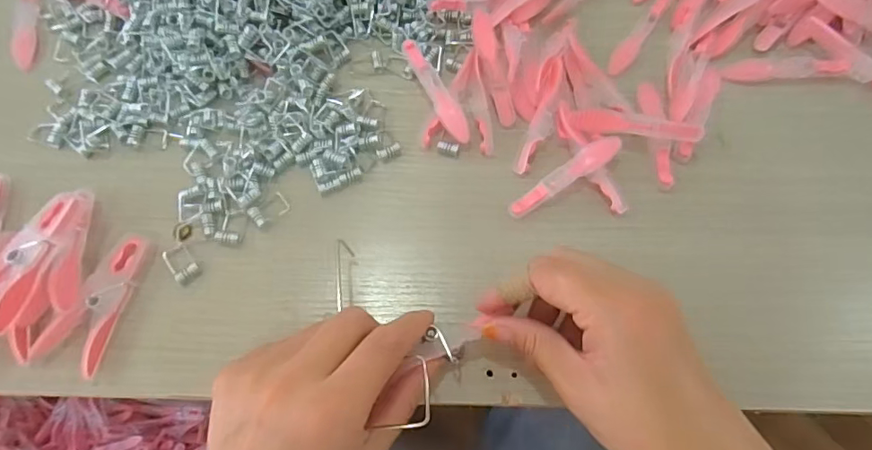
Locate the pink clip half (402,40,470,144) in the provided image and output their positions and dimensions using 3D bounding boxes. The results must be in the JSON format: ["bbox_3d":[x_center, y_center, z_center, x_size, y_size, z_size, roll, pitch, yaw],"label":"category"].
[{"bbox_3d":[-0.001,-0.086,0.340,0.015,0.016,0.077,-30,74,-8],"label":"pink clip half"}]

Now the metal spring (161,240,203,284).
[{"bbox_3d":[-0.148,0.022,0.305,0.016,0.006,0.025,-41,74,-15],"label":"metal spring"}]

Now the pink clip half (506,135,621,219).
[{"bbox_3d":[0.078,-0.029,0.322,0.079,0.011,0.014,-31,71,-12],"label":"pink clip half"}]

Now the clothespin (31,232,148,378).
[{"bbox_3d":[-0.184,0.042,0.291,0.032,0.017,0.077,22,70,9],"label":"clothespin"}]

